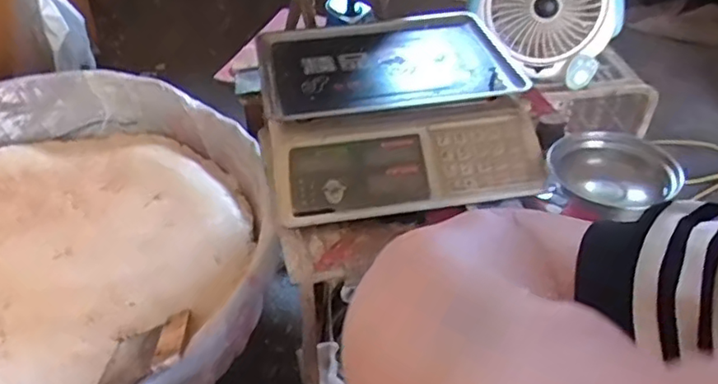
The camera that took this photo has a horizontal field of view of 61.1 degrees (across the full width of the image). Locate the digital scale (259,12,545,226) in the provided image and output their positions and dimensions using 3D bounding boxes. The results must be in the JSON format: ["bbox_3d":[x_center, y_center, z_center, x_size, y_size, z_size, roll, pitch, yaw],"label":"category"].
[{"bbox_3d":[0.040,-0.118,0.814,0.313,0.089,0.325,-7,41,-7],"label":"digital scale"}]

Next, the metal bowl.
[{"bbox_3d":[0.318,-0.027,0.753,0.141,0.038,0.141,0,41,0],"label":"metal bowl"}]

